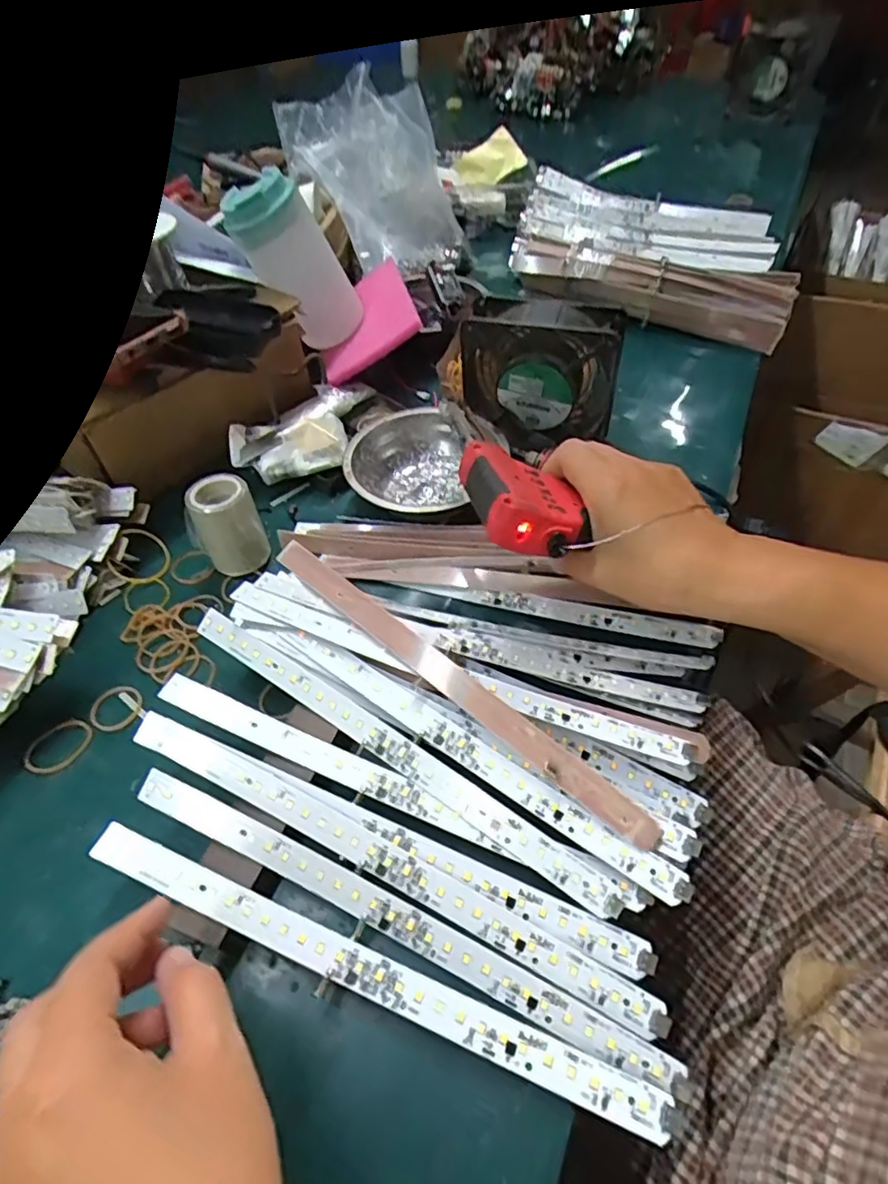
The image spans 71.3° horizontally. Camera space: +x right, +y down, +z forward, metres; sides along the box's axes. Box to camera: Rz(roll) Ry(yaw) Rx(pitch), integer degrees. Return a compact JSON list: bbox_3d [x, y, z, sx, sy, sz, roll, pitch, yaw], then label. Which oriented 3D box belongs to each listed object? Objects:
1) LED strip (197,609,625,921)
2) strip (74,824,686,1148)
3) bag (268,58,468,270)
[{"bbox_3d":[-0.032,0.085,0.347,0.281,0.008,0.020,29,79,20],"label":"LED strip"},{"bbox_3d":[-0.040,0.171,0.283,0.280,0.019,0.018,17,53,15],"label":"strip"},{"bbox_3d":[-0.084,-0.495,0.724,0.141,0.134,0.181,-38,60,-24],"label":"bag"}]

